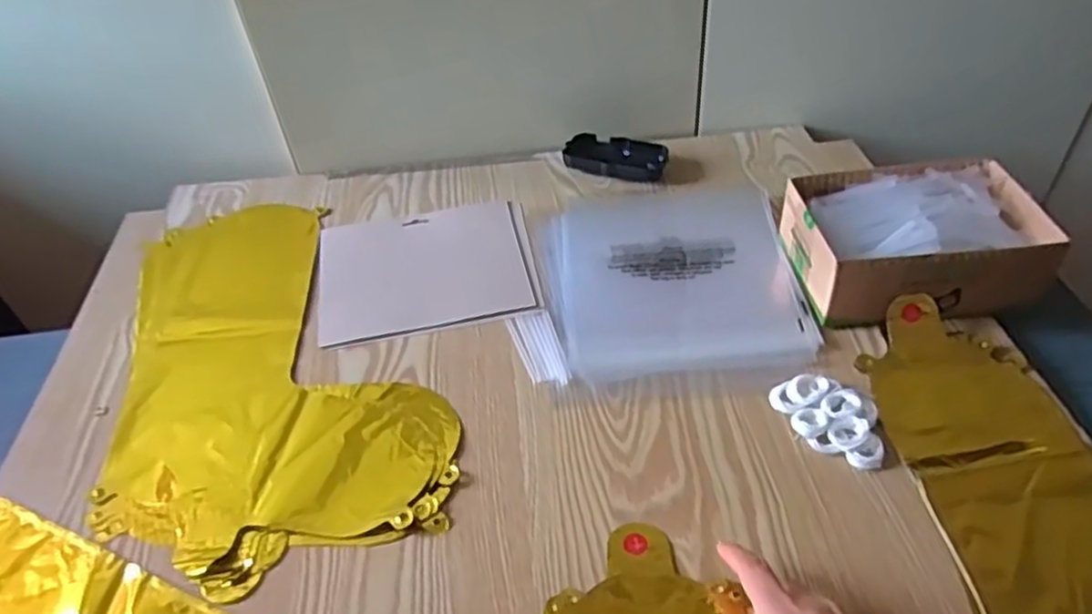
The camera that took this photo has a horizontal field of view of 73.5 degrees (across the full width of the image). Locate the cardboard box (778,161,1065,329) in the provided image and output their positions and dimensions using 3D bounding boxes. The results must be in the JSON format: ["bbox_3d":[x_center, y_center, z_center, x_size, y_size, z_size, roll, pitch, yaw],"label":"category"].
[{"bbox_3d":[0.304,-0.053,0.612,0.185,0.078,0.136,-4,43,1],"label":"cardboard box"}]

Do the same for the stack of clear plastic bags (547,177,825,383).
[{"bbox_3d":[0.110,-0.035,0.661,0.212,0.016,0.239,-4,43,0],"label":"stack of clear plastic bags"}]

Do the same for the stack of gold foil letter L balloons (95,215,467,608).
[{"bbox_3d":[-0.234,0.035,0.626,0.246,0.007,0.417,-14,44,-11],"label":"stack of gold foil letter L balloons"}]

